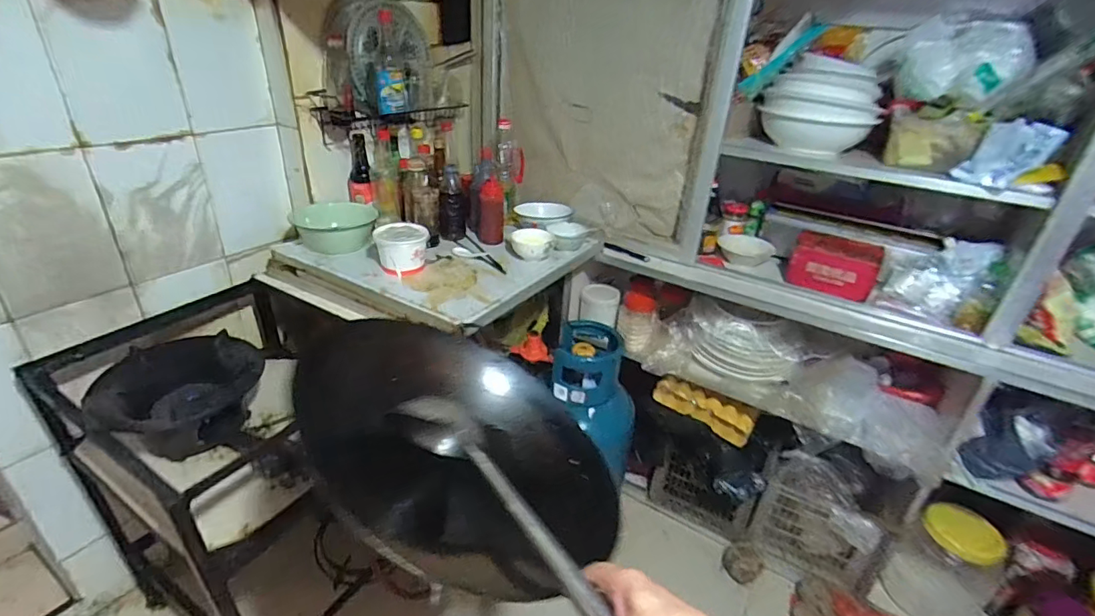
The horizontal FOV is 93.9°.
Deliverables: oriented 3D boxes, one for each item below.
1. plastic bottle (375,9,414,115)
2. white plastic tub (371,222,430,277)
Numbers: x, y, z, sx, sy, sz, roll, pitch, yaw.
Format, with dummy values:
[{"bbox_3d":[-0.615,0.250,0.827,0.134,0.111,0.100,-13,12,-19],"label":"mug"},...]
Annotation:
[{"bbox_3d":[-0.380,-0.598,1.261,0.081,0.221,0.076,-3,30,-13],"label":"plastic bottle"},{"bbox_3d":[-0.337,-0.140,1.184,0.113,0.084,0.116,-8,31,-21],"label":"white plastic tub"}]

